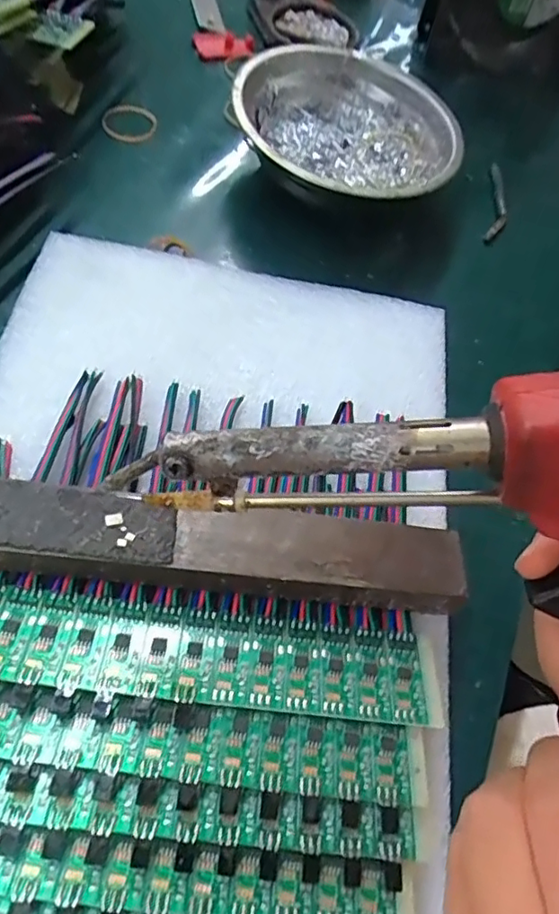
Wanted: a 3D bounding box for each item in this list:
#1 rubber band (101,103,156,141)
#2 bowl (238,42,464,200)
[{"bbox_3d":[-0.093,-0.209,0.354,0.033,0.004,0.040,-6,65,-12],"label":"rubber band"},{"bbox_3d":[0.042,-0.185,0.326,0.122,0.041,0.129,4,63,-8],"label":"bowl"}]

